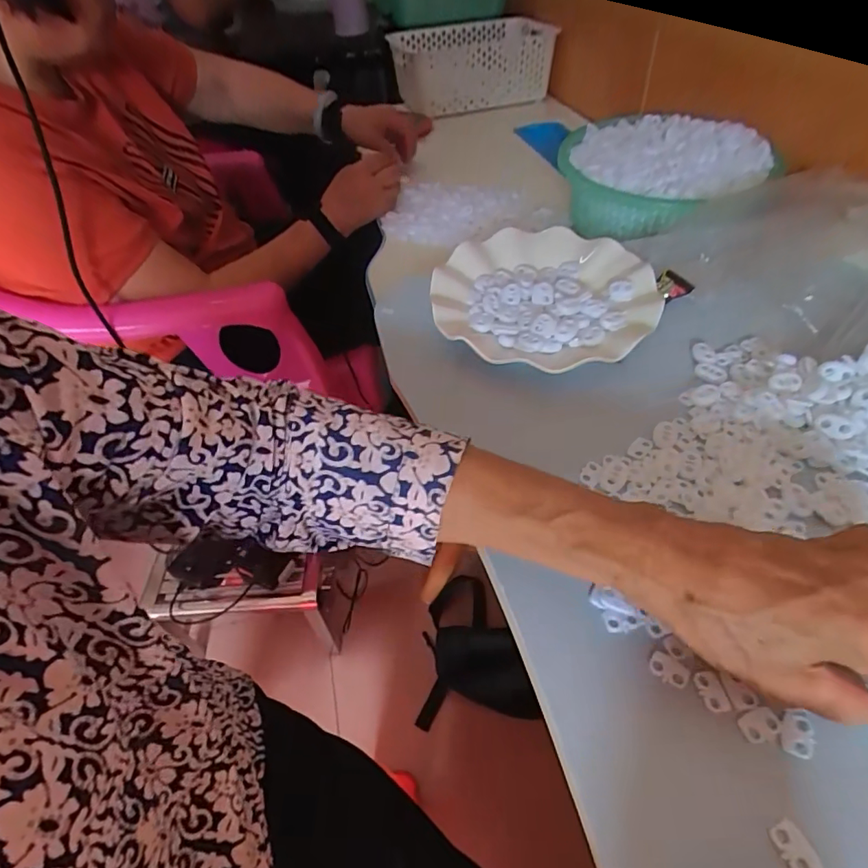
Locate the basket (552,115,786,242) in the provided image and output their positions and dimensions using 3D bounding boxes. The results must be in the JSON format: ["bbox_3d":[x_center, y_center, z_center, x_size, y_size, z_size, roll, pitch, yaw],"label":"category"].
[{"bbox_3d":[0.242,-0.288,0.582,0.218,0.065,0.175,31,59,28],"label":"basket"}]

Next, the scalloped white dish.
[{"bbox_3d":[0.089,-0.111,0.432,0.172,0.027,0.176,-3,49,4],"label":"scalloped white dish"}]

